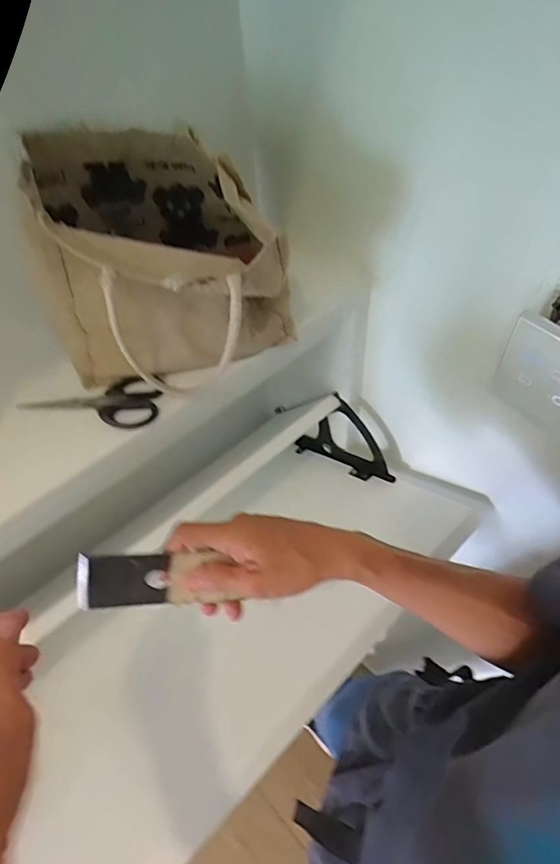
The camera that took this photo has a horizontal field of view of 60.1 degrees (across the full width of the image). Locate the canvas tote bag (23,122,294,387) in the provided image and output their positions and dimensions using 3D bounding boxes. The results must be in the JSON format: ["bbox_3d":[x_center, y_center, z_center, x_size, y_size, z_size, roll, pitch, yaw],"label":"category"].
[{"bbox_3d":[-0.096,-0.145,0.421,0.198,0.158,0.169,-4,49,1],"label":"canvas tote bag"}]

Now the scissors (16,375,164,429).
[{"bbox_3d":[-0.166,-0.024,0.425,0.124,0.013,0.055,-6,49,-1],"label":"scissors"}]

